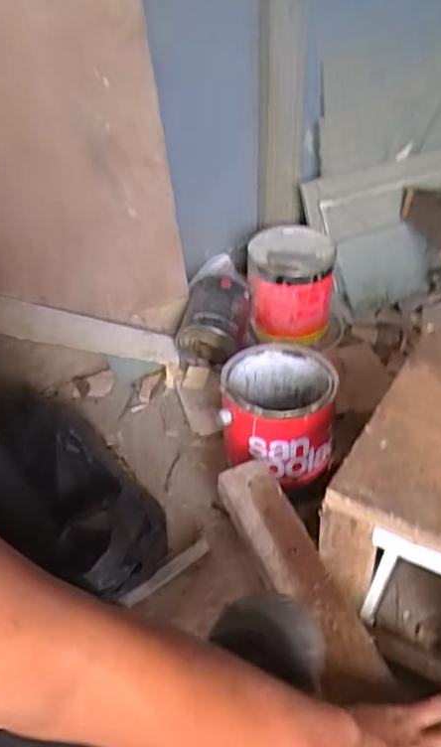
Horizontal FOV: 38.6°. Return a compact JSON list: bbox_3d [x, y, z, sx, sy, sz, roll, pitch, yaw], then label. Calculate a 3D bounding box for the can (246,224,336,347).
[{"bbox_3d":[0.126,-0.159,1.136,0.149,0.146,0.152,2,40,4],"label":"can"}]

